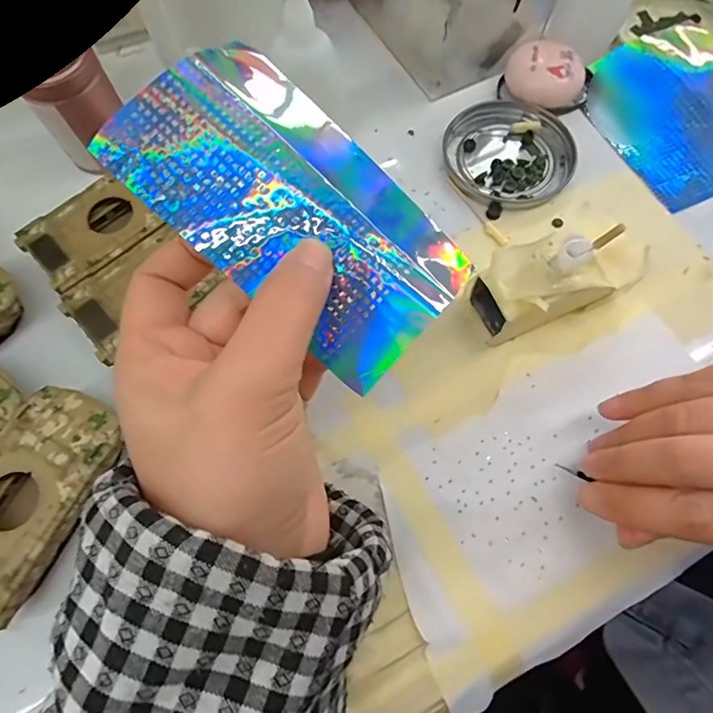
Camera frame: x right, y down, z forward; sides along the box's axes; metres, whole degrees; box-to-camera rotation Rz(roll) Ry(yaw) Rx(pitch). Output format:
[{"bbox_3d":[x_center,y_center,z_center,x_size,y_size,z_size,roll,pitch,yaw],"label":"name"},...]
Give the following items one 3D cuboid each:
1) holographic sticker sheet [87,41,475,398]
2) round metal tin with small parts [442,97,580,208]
[{"bbox_3d":[-0.018,-0.053,0.165,0.119,0.014,0.071,43,74,-4],"label":"holographic sticker sheet"},{"bbox_3d":[0.094,-0.128,0.296,0.074,0.007,0.076,0,69,1],"label":"round metal tin with small parts"}]

